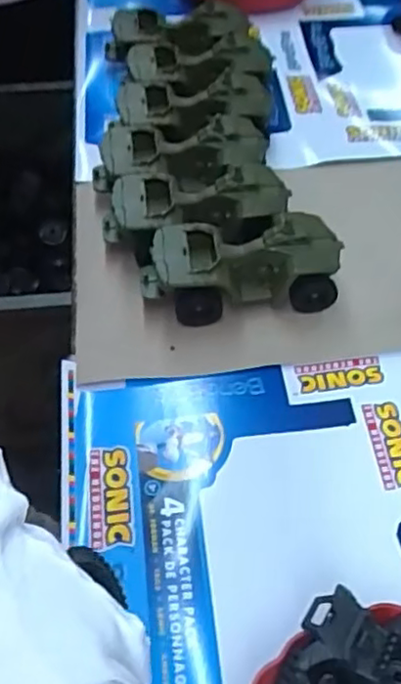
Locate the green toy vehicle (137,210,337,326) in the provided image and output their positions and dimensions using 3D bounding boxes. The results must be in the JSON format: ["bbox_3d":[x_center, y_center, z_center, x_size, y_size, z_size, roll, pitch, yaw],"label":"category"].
[{"bbox_3d":[0.039,-0.070,0.628,0.185,0.076,0.074,-2,55,1],"label":"green toy vehicle"}]

